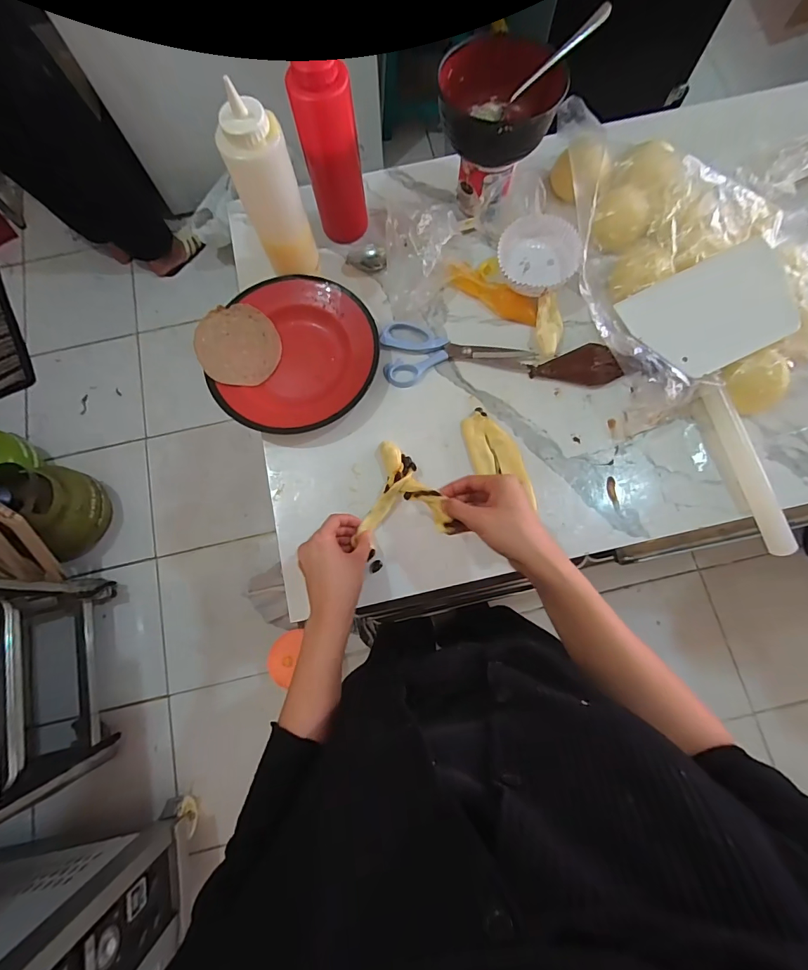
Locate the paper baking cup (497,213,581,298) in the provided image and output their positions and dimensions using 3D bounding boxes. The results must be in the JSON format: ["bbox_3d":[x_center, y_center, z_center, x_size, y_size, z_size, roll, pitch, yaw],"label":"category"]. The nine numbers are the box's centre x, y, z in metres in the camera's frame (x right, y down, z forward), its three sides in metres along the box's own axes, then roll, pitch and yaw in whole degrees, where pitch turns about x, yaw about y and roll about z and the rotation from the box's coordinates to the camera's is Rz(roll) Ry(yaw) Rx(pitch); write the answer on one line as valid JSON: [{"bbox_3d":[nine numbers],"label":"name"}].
[{"bbox_3d":[0.169,-0.289,0.538,0.098,0.036,0.093,0,76,2],"label":"paper baking cup"}]

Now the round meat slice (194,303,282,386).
[{"bbox_3d":[-0.210,-0.178,0.542,0.099,0.007,0.101,2,84,-17],"label":"round meat slice"}]

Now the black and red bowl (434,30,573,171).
[{"bbox_3d":[0.112,-0.447,0.491,0.135,0.063,0.119,21,78,7],"label":"black and red bowl"}]

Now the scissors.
[{"bbox_3d":[0.062,-0.154,0.541,0.193,0.012,0.079,12,77,5],"label":"scissors"}]

